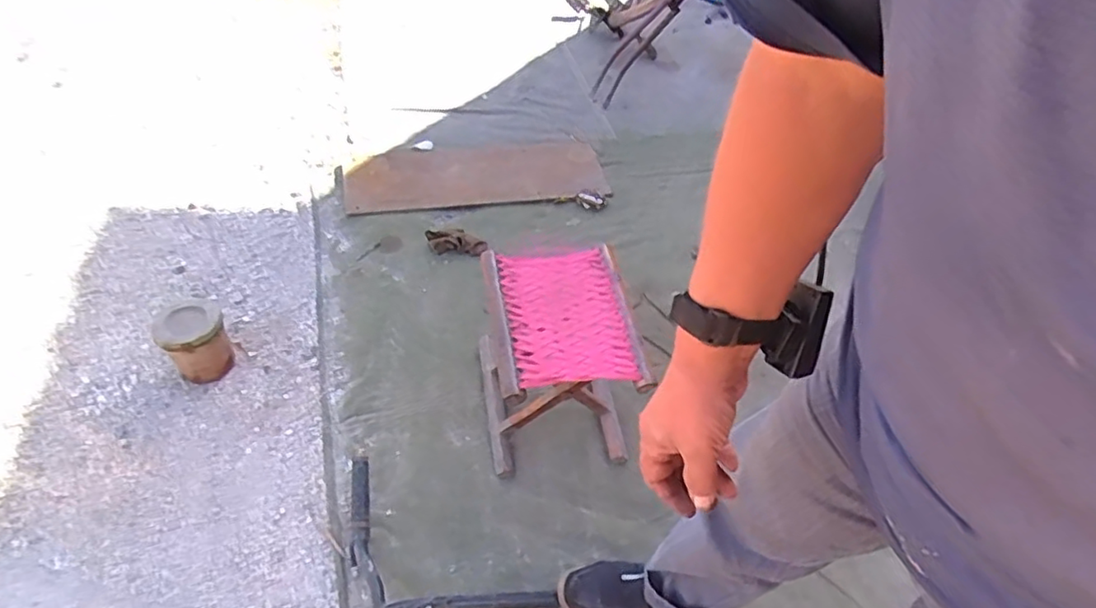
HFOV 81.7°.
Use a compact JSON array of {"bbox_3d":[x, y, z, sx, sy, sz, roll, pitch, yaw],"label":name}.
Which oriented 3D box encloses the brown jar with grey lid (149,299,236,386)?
[{"bbox_3d":[-0.705,0.081,1.283,0.119,0.155,0.102,-21,53,-23],"label":"brown jar with grey lid"}]

